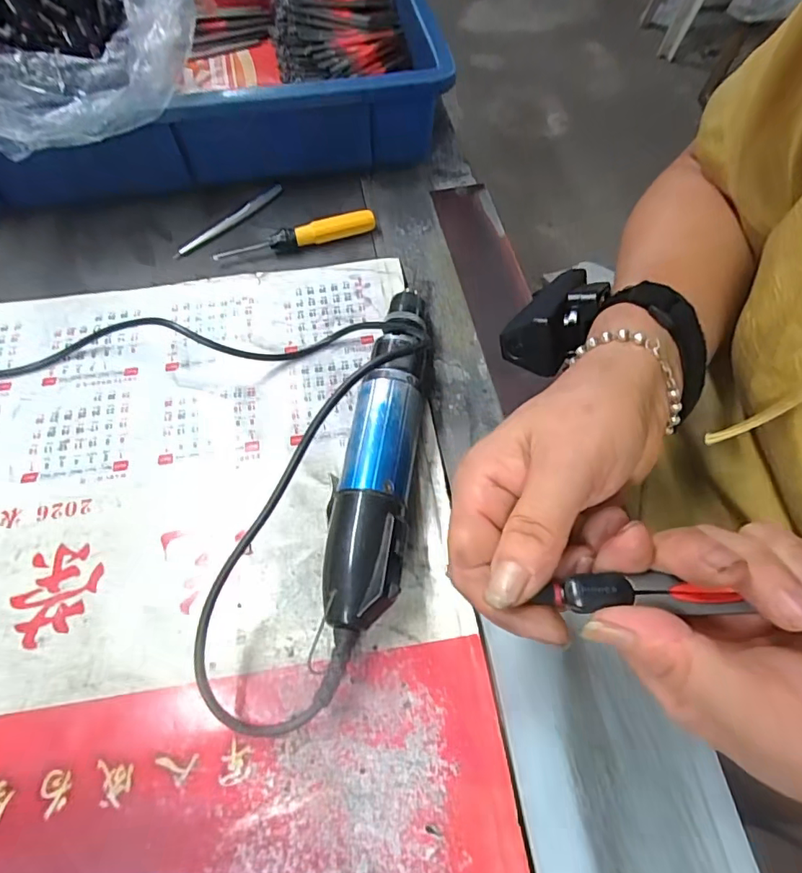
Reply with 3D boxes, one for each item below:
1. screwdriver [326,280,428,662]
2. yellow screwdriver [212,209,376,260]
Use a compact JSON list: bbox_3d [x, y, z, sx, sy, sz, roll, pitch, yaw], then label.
[{"bbox_3d":[-0.012,0.009,0.296,0.045,0.041,0.235,6,62,4],"label":"screwdriver"},{"bbox_3d":[-0.082,-0.155,0.395,0.124,0.016,0.013,-16,63,-8],"label":"yellow screwdriver"}]

